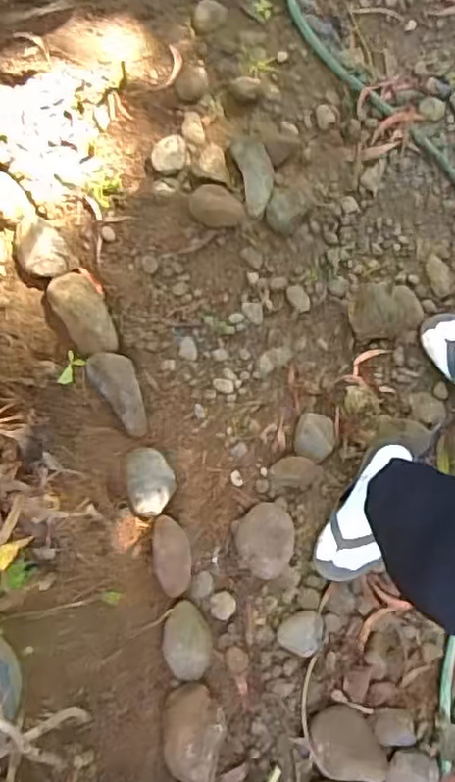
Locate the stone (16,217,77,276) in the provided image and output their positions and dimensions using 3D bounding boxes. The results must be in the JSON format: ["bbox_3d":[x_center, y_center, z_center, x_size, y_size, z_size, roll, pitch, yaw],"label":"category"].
[{"bbox_3d":[-0.334,-0.255,1.144,0.089,0.057,0.124,-36,80,-5],"label":"stone"}]

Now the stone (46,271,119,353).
[{"bbox_3d":[-0.249,-0.136,1.124,0.085,0.051,0.173,-35,80,-5],"label":"stone"}]

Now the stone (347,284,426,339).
[{"bbox_3d":[0.283,-0.149,1.155,0.135,0.035,0.103,-3,80,-2],"label":"stone"}]

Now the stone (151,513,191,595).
[{"bbox_3d":[-0.087,0.260,1.013,0.055,0.084,0.122,-10,85,0],"label":"stone"}]

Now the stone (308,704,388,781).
[{"bbox_3d":[0.185,0.546,0.992,0.117,0.063,0.104,1,79,2],"label":"stone"}]

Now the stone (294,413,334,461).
[{"bbox_3d":[0.147,0.075,1.091,0.073,0.047,0.081,21,81,6],"label":"stone"}]

